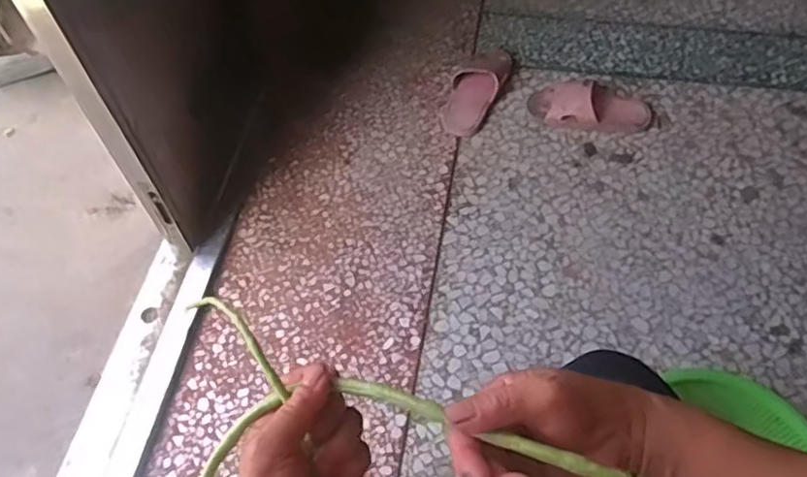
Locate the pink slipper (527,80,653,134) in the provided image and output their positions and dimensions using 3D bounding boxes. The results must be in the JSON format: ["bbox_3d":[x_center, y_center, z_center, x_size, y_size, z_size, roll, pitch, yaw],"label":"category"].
[{"bbox_3d":[0.331,-0.233,1.149,0.210,0.047,0.089,4,58,-7],"label":"pink slipper"}]

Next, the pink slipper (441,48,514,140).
[{"bbox_3d":[0.130,-0.274,1.185,0.091,0.048,0.194,18,62,15],"label":"pink slipper"}]

